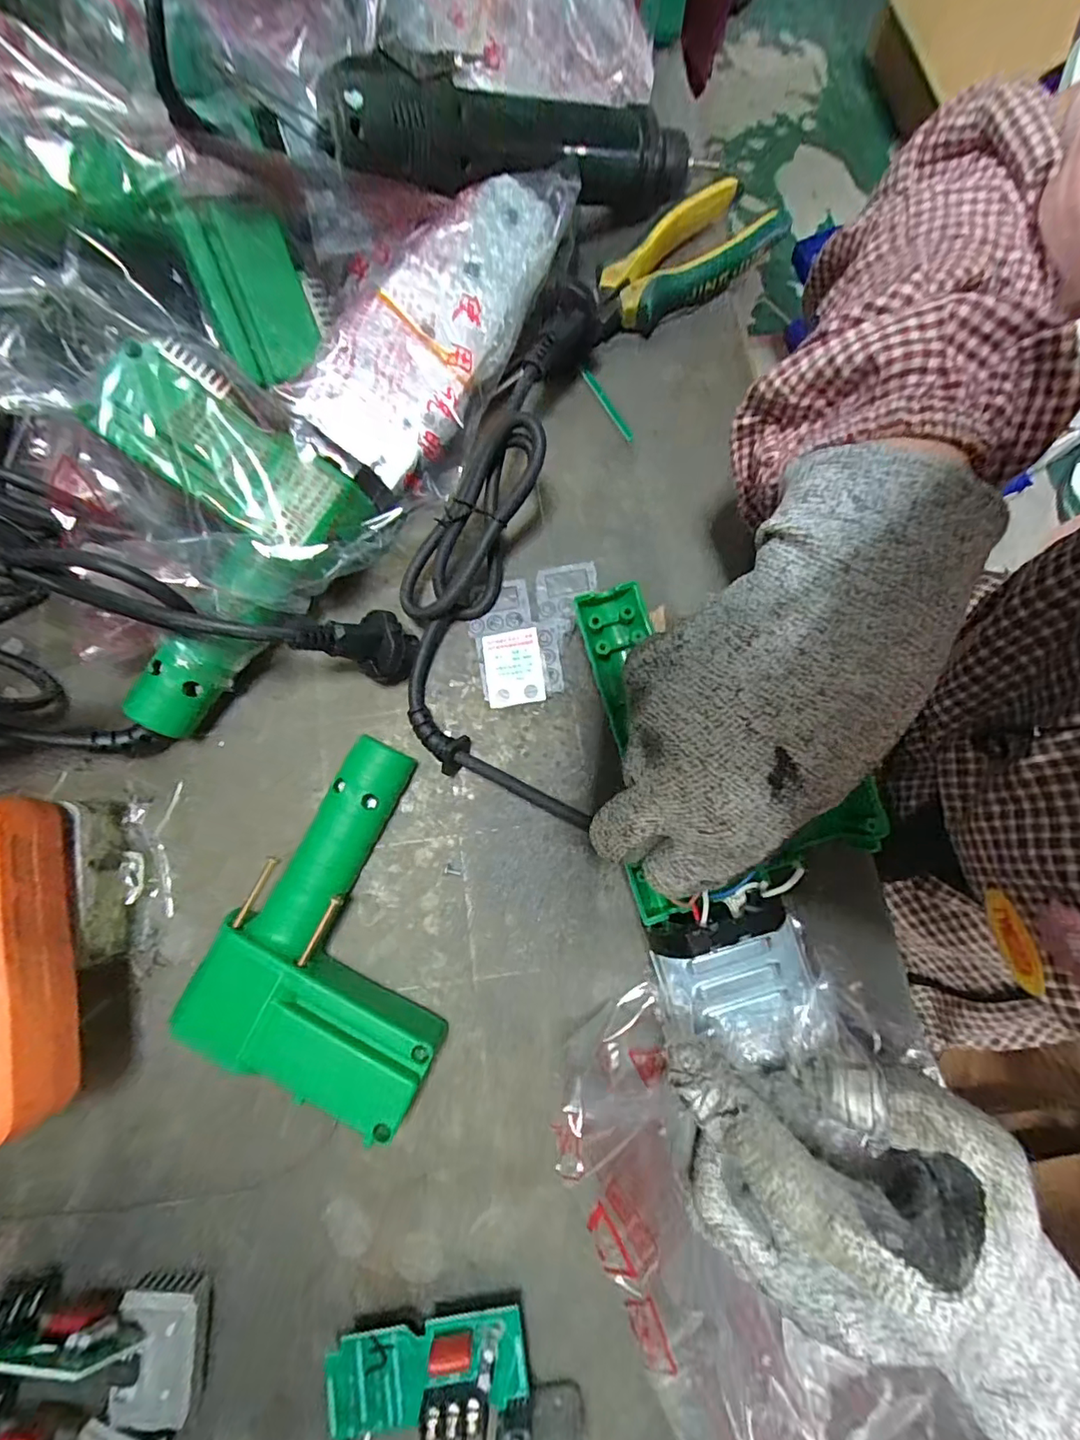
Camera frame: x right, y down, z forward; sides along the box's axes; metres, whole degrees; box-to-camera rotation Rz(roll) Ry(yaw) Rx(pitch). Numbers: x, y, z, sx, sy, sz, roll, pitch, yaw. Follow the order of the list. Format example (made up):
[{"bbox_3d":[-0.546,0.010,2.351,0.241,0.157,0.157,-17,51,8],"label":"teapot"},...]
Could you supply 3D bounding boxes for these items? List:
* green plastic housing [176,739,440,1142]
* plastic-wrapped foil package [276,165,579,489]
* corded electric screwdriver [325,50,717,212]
[{"bbox_3d":[-0.079,0.090,0.247,0.105,0.029,0.144,24,79,6],"label":"green plastic housing"},{"bbox_3d":[-0.049,-0.205,0.268,0.066,0.033,0.179,28,81,6],"label":"plastic-wrapped foil package"},{"bbox_3d":[0.003,-0.303,0.284,0.226,0.044,0.041,-16,77,-21],"label":"corded electric screwdriver"}]

